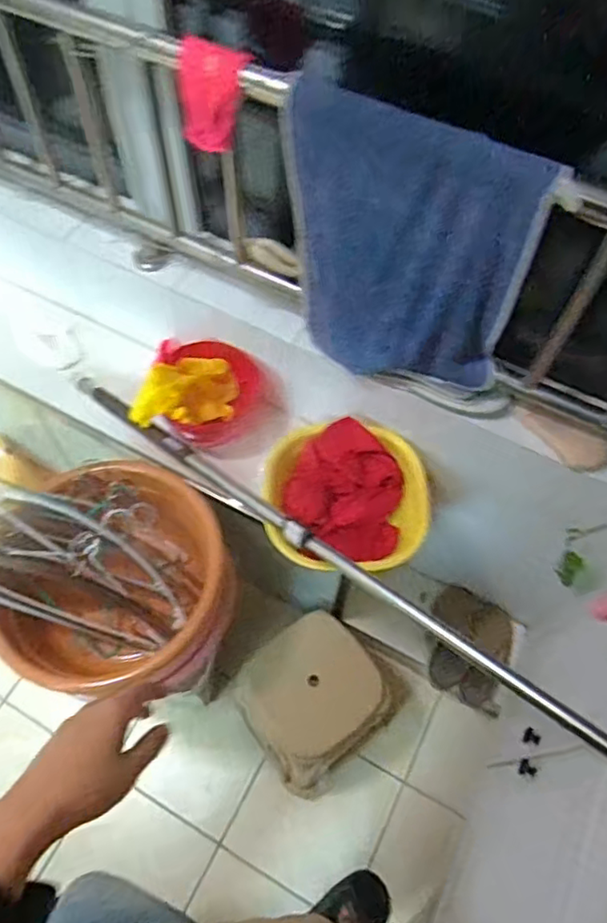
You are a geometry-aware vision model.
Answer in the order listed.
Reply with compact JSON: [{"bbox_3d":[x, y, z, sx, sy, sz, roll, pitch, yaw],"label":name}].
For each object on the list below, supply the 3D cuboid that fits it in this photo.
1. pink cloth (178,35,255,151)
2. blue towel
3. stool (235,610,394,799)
[{"bbox_3d":[-0.113,-0.455,0.776,0.082,0.120,0.038,6,61,1],"label":"pink cloth"},{"bbox_3d":[0.119,-0.266,0.830,0.322,0.396,0.042,28,64,13],"label":"blue towel"},{"bbox_3d":[0.023,0.510,1.309,0.273,0.303,0.262,-32,67,-18],"label":"stool"}]

